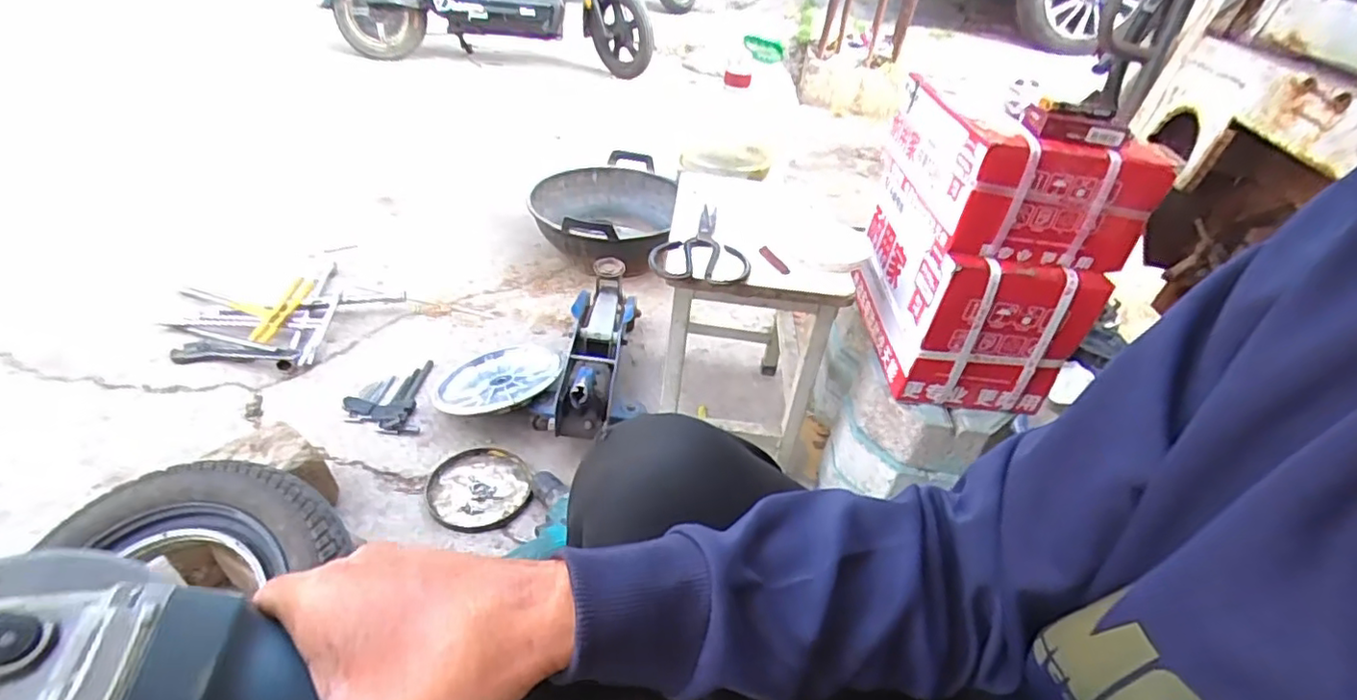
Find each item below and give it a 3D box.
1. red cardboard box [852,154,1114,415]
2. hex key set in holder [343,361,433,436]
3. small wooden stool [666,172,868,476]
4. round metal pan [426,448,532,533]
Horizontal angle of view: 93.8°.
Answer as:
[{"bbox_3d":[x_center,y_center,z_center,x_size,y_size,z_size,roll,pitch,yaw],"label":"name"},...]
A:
[{"bbox_3d":[0.389,-0.102,0.895,0.201,0.200,0.321,4,38,-6],"label":"red cardboard box"},{"bbox_3d":[-0.482,0.076,1.052,0.114,0.022,0.173,-3,39,-10],"label":"hex key set in holder"},{"bbox_3d":[0.101,-0.015,1.010,0.196,0.360,0.305,7,38,-3],"label":"small wooden stool"},{"bbox_3d":[-0.291,0.201,0.929,0.143,0.011,0.143,3,38,-3],"label":"round metal pan"}]

